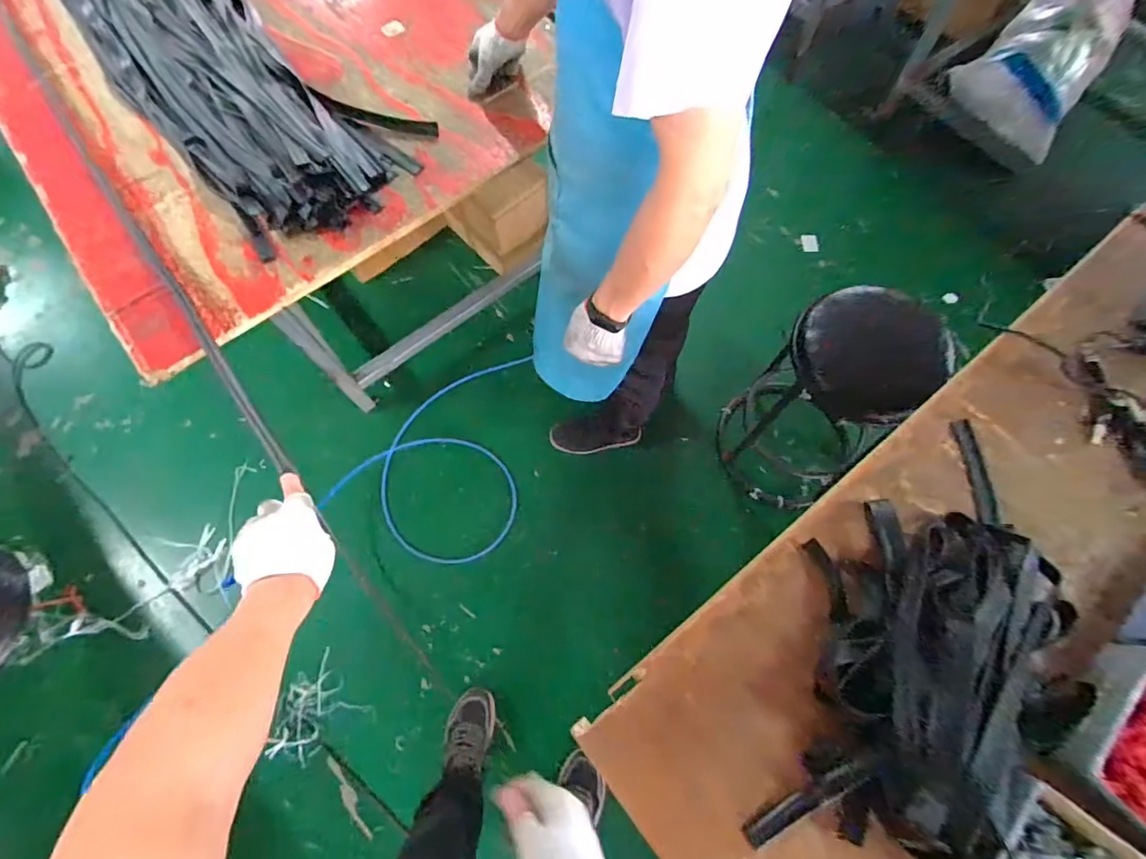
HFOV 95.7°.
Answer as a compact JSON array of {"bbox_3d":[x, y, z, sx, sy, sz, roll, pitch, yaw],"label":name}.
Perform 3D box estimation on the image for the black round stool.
[{"bbox_3d":[0.605,-0.067,1.285,0.382,0.572,0.321,-41,75,-15],"label":"black round stool"}]

